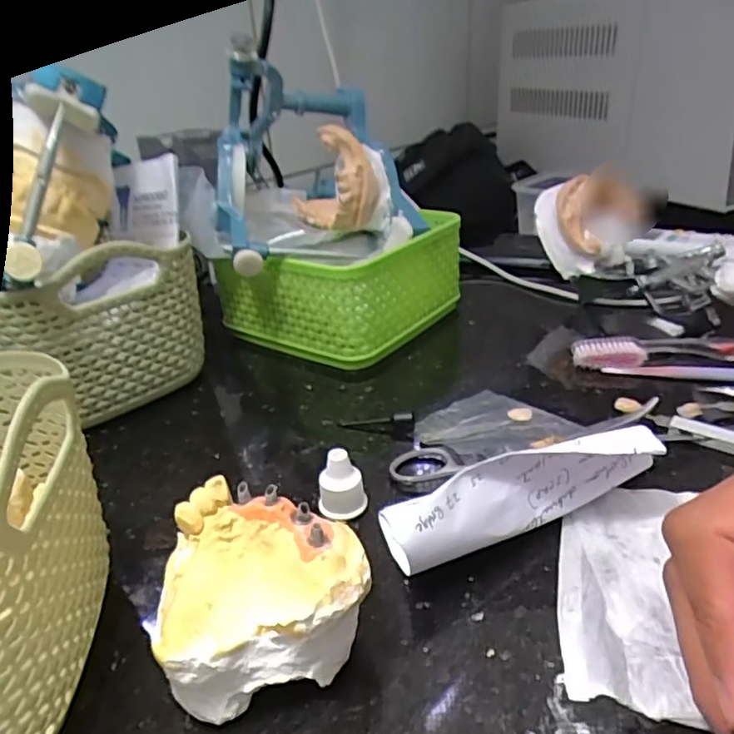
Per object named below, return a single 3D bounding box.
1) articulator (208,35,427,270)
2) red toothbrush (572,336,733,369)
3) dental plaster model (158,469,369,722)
[{"bbox_3d":[-0.046,-0.135,0.391,0.131,0.120,0.156,-13,30,-16],"label":"articulator"},{"bbox_3d":[0.210,-0.008,0.323,0.184,0.014,0.017,0,29,8],"label":"red toothbrush"},{"bbox_3d":[-0.032,0.070,0.185,0.059,0.041,0.058,-3,28,2],"label":"dental plaster model"}]

